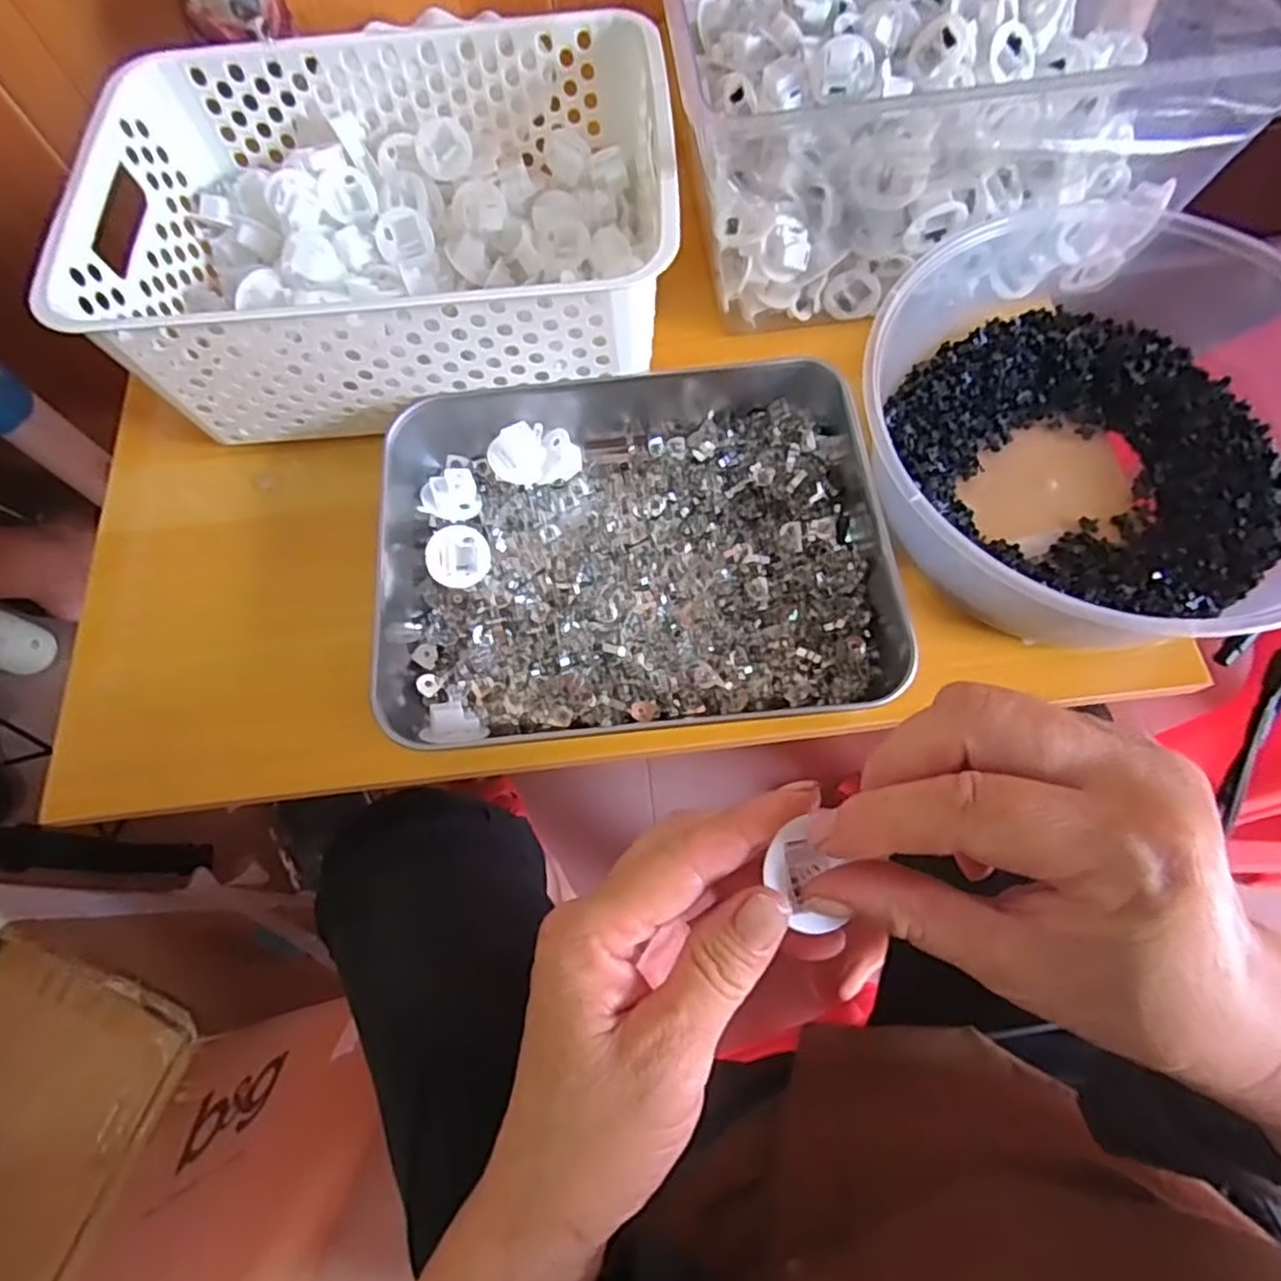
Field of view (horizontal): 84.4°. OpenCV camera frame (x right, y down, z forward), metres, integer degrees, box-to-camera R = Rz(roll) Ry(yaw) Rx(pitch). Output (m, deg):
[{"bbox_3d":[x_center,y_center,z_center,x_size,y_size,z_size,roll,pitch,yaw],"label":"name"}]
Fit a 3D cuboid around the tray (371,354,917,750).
[{"bbox_3d":[-0.007,-0.055,0.379,0.257,0.040,0.209,-6,69,1],"label":"tray"}]

